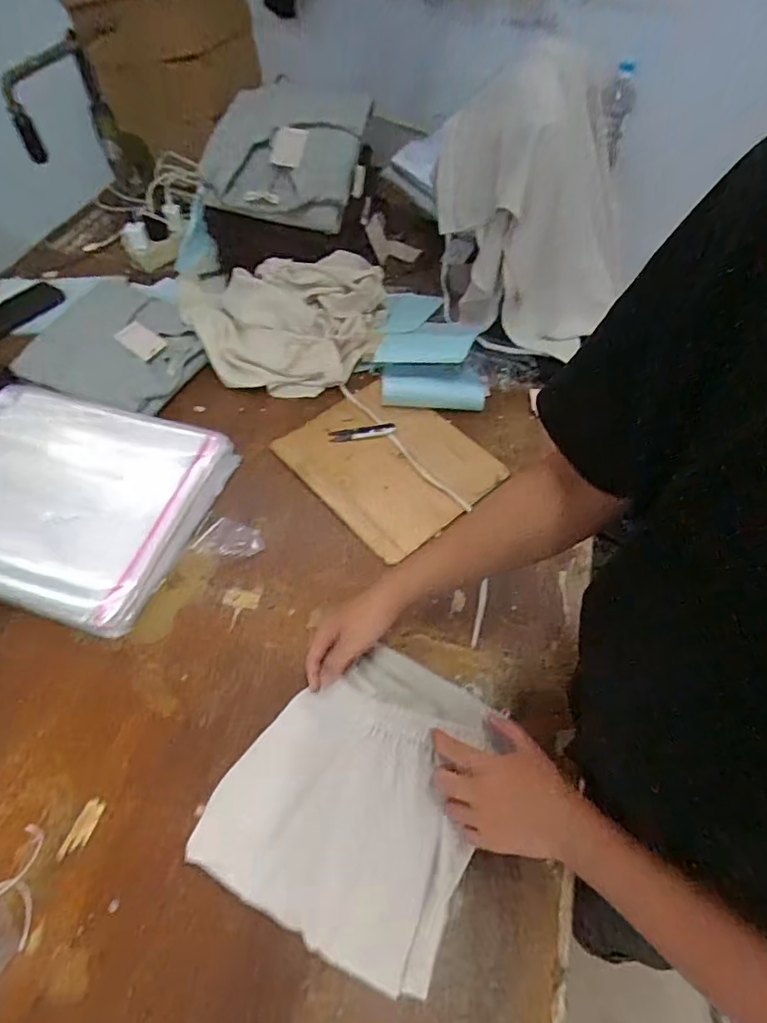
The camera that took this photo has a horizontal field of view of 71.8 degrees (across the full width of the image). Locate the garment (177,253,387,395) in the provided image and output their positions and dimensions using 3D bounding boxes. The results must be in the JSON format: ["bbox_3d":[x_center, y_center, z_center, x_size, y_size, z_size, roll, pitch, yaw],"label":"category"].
[{"bbox_3d":[-0.193,-0.348,0.944,0.393,0.090,0.312,-2,56,-2],"label":"garment"}]

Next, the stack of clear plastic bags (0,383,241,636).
[{"bbox_3d":[-0.445,-0.032,0.732,0.372,0.067,0.321,14,57,8],"label":"stack of clear plastic bags"}]

